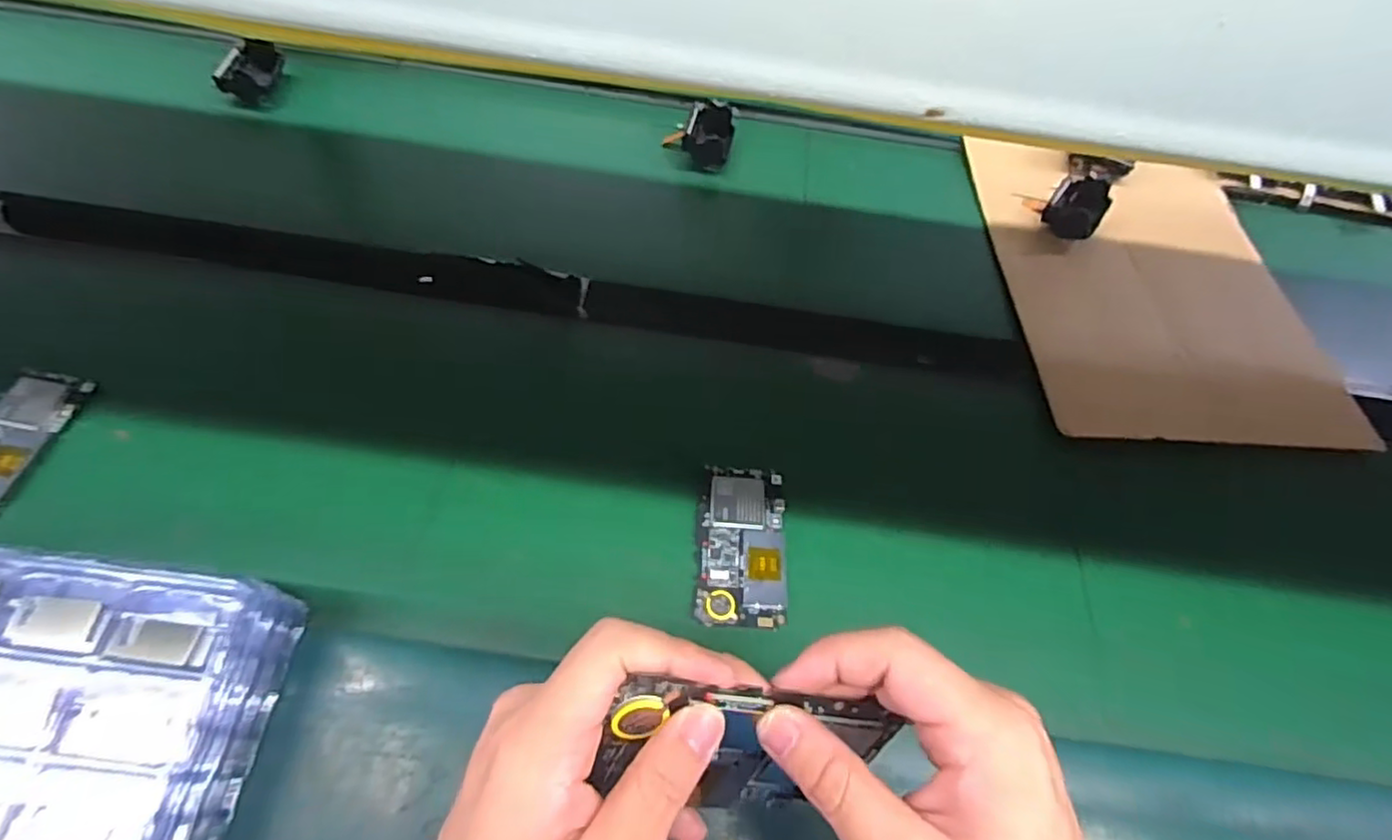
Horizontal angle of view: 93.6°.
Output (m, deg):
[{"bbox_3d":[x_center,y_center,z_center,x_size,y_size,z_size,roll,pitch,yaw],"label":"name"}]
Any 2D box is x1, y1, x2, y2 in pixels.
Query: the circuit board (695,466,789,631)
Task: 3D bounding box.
[{"bbox_3d":[0.035,0.093,0.496,0.066,0.007,0.123,6,62,-5],"label":"circuit board"}]

